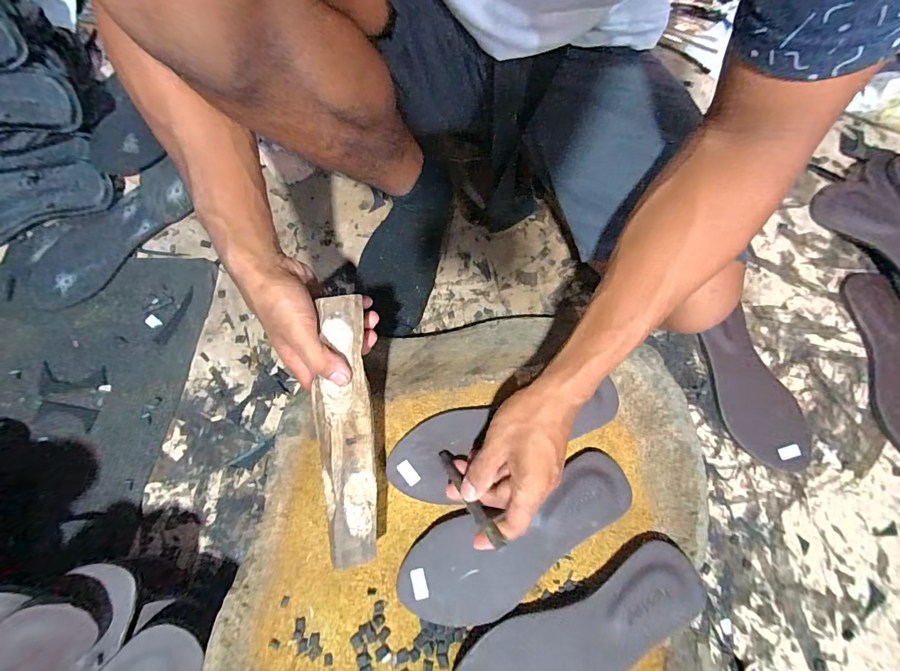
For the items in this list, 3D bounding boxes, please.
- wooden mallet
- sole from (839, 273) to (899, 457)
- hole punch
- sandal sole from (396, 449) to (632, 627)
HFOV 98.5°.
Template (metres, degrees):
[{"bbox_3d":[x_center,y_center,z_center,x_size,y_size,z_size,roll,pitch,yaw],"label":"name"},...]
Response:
[{"bbox_3d":[-0.098,0.084,0.352,0.052,0.032,0.233,-3,91,-2],"label":"wooden mallet"},{"bbox_3d":[0.578,0.035,0.496,0.099,0.016,0.239,-2,76,-1],"label":"sole"},{"bbox_3d":[0.017,0.147,0.356,0.013,0.015,0.103,-32,48,-8],"label":"hole punch"},{"bbox_3d":[0.066,0.200,0.382,0.240,0.018,0.090,-26,77,-8],"label":"sandal sole"}]

